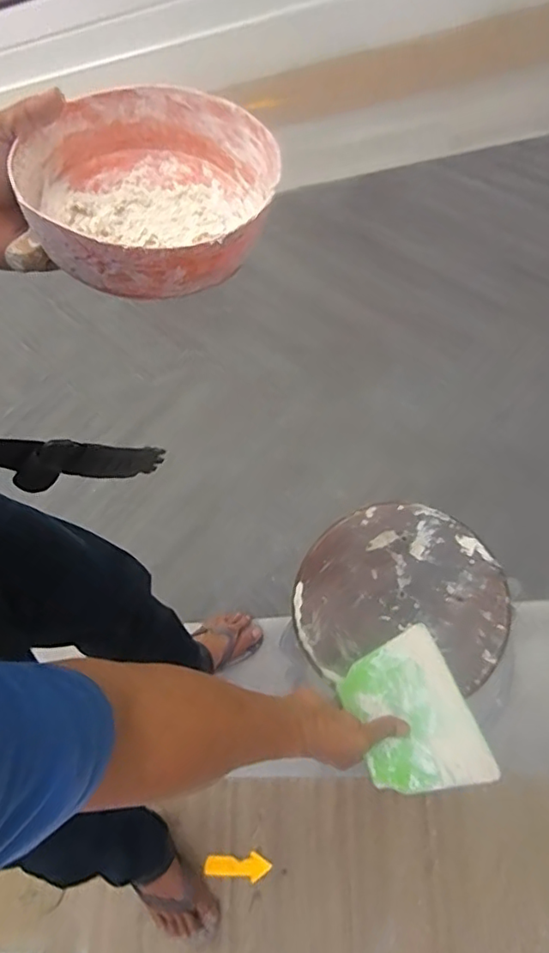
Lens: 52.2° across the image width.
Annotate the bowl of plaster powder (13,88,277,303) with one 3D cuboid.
[{"bbox_3d":[-0.107,-0.235,0.463,0.198,0.082,0.203,8,52,12],"label":"bowl of plaster powder"}]

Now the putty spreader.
[{"bbox_3d":[0.149,0.262,0.621,0.127,0.008,0.163,-16,55,-10],"label":"putty spreader"}]

